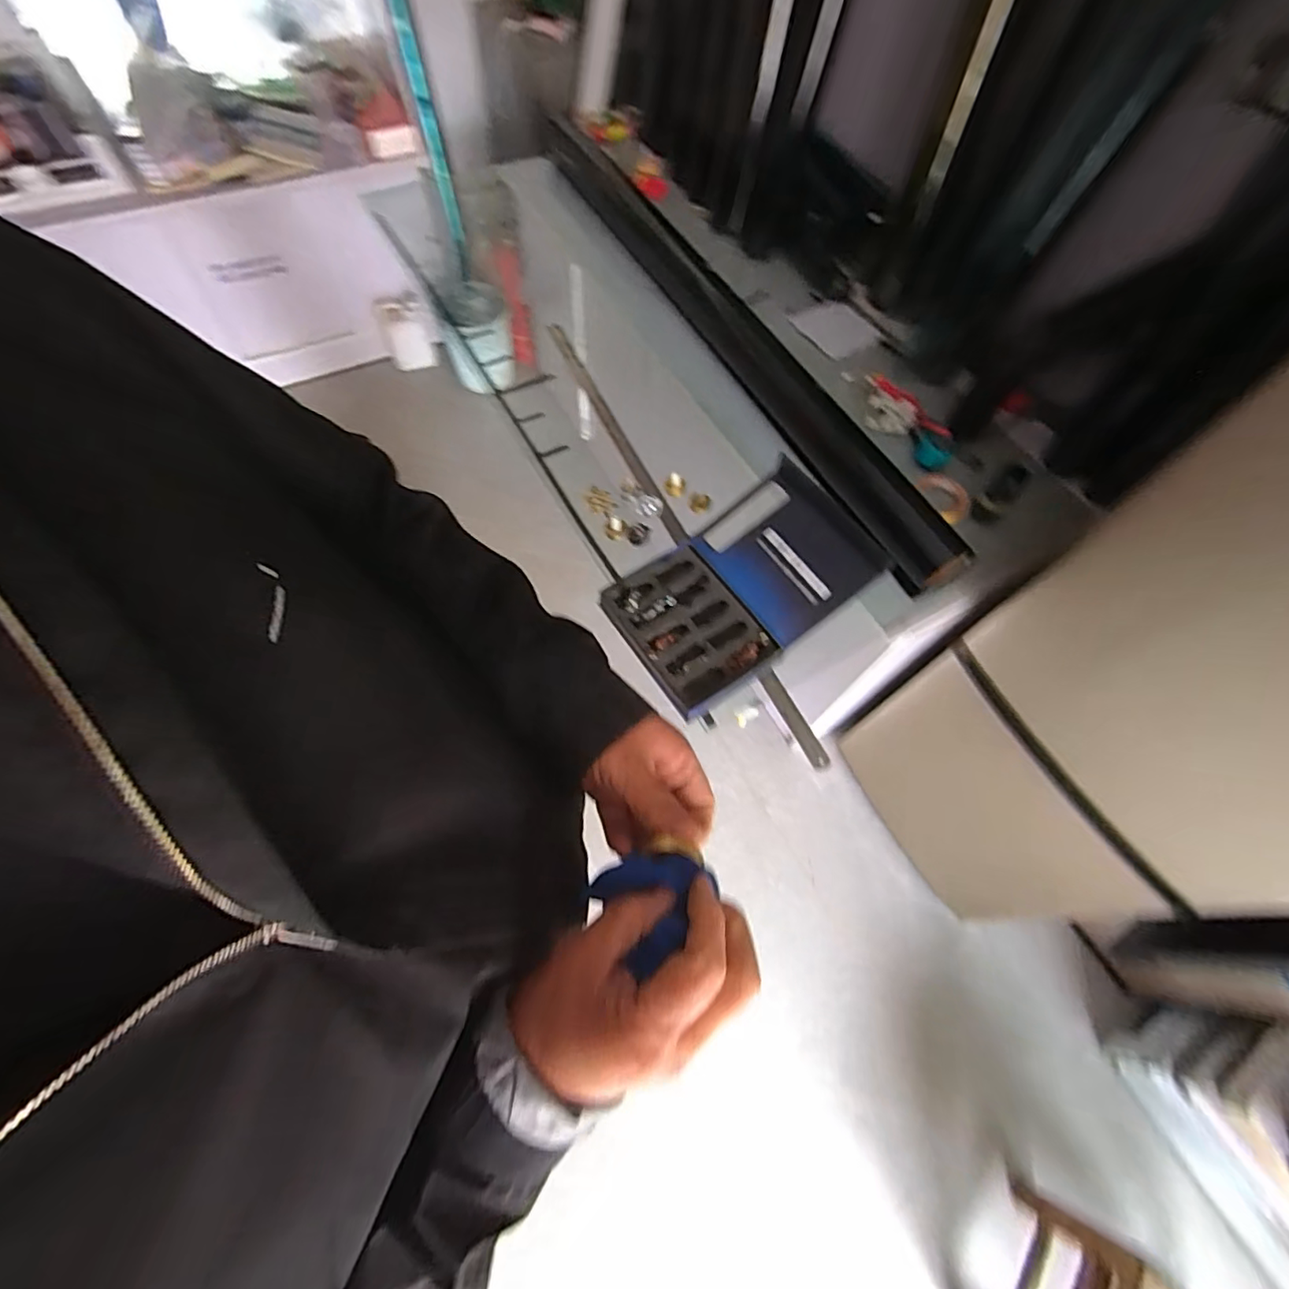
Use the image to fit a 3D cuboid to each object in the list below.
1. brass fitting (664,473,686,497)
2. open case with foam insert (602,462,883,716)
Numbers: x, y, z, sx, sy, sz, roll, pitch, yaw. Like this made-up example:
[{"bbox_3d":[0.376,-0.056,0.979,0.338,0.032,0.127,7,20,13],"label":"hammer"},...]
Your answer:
[{"bbox_3d":[0.055,-0.285,0.999,0.038,0.039,0.028,11,64,2],"label":"brass fitting"},{"bbox_3d":[0.144,-0.091,0.859,0.364,0.110,0.238,-30,69,-16],"label":"open case with foam insert"}]

